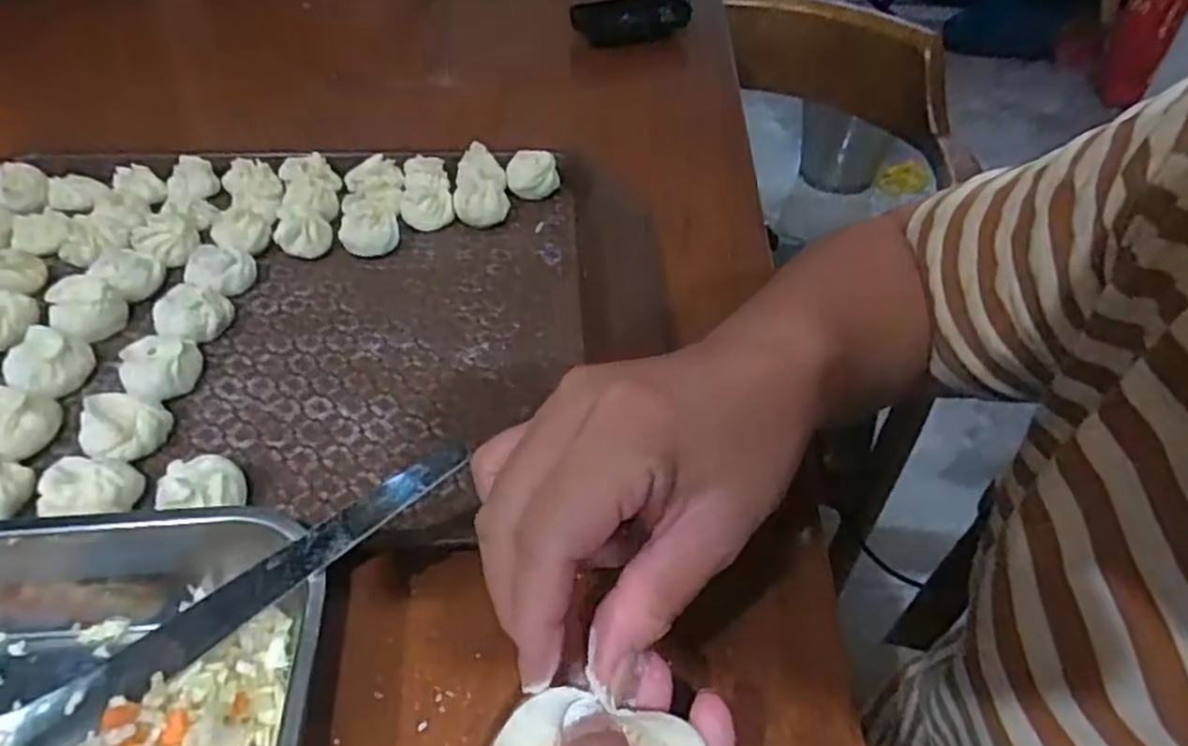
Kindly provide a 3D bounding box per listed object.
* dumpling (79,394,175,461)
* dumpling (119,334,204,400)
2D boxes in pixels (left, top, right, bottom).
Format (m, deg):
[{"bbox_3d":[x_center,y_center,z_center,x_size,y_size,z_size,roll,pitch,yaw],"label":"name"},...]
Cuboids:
[{"bbox_3d":[-0.198,0.022,0.314,0.033,0.021,0.025,-33,56,-30],"label":"dumpling"},{"bbox_3d":[-0.199,-0.002,0.342,0.029,0.019,0.032,36,54,28],"label":"dumpling"}]

